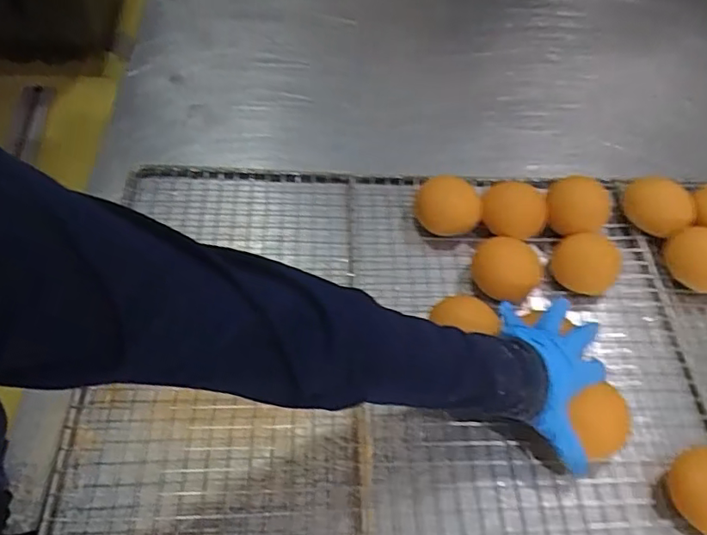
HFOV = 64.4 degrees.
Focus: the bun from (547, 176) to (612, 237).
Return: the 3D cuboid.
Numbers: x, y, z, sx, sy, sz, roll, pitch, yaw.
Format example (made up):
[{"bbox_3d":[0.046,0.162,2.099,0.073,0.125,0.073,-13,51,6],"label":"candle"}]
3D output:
[{"bbox_3d":[0.274,-0.071,0.698,0.076,0.055,0.081,33,59,17],"label":"bun"}]

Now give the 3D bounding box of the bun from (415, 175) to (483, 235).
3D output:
[{"bbox_3d":[0.115,-0.077,0.687,0.076,0.053,0.068,12,55,4],"label":"bun"}]

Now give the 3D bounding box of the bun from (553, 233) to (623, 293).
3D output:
[{"bbox_3d":[0.279,-0.008,0.665,0.072,0.037,0.075,2,55,-3],"label":"bun"}]

